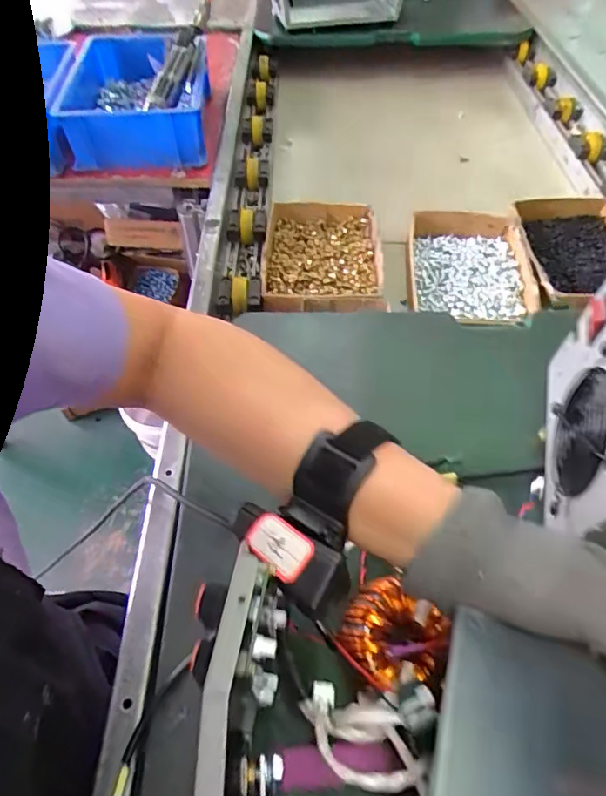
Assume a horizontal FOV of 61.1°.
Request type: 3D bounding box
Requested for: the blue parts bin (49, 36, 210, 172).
[{"bbox_3d":[-0.256,-0.468,0.811,0.216,0.094,0.307,-5,49,-2],"label":"blue parts bin"}]

